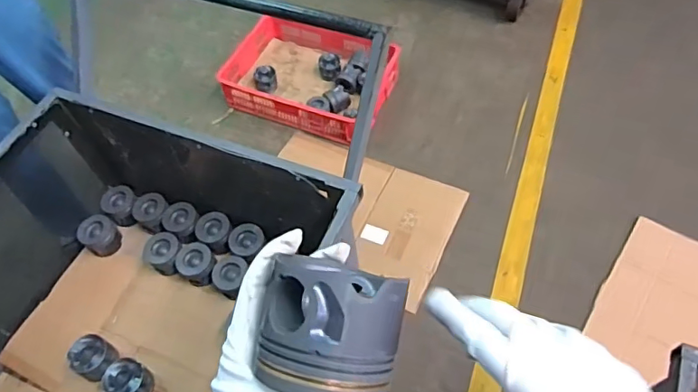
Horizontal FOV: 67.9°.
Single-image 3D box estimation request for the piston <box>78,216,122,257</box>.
[{"bbox_3d":[-0.667,0.104,1.390,0.106,0.057,0.092,30,64,22],"label":"piston"}]

